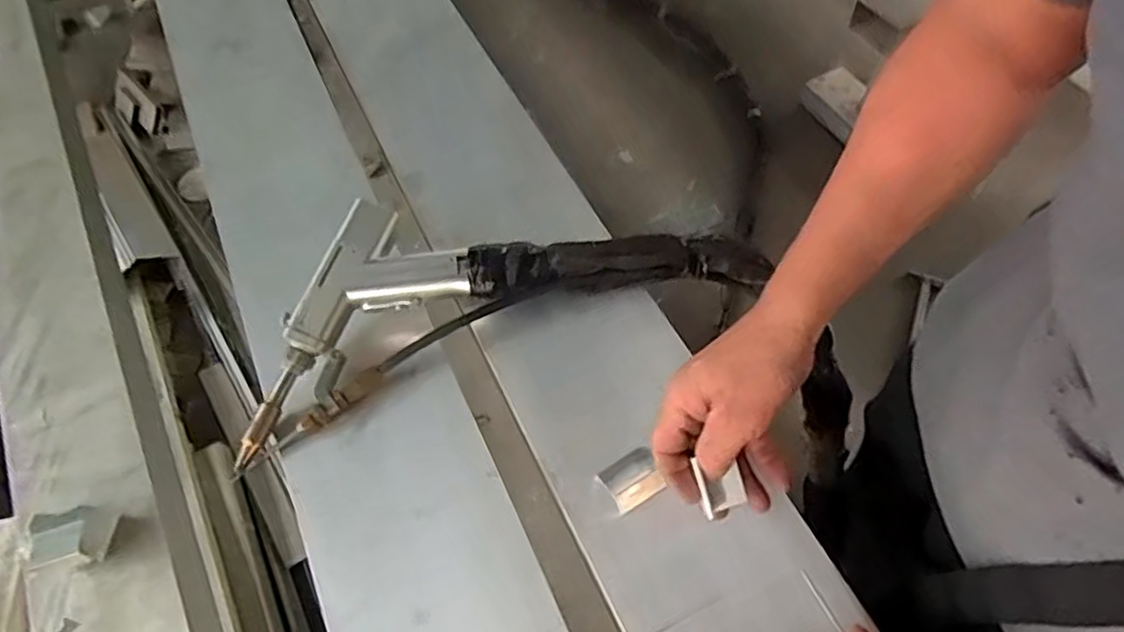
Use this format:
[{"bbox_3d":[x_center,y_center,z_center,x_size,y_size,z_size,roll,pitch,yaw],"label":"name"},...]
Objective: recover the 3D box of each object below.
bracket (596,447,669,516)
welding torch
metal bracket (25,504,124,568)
[{"bbox_3d":[0.053,0.121,0.509,0.041,0.011,0.037,-27,61,-12],"label":"bracket"},{"bbox_3d":[-0.068,-0.033,0.583,0.452,0.063,0.159,-19,60,-7],"label":"welding torch"},{"bbox_3d":[-0.430,0.199,0.600,0.063,0.046,0.050,-13,59,-4],"label":"metal bracket"}]

